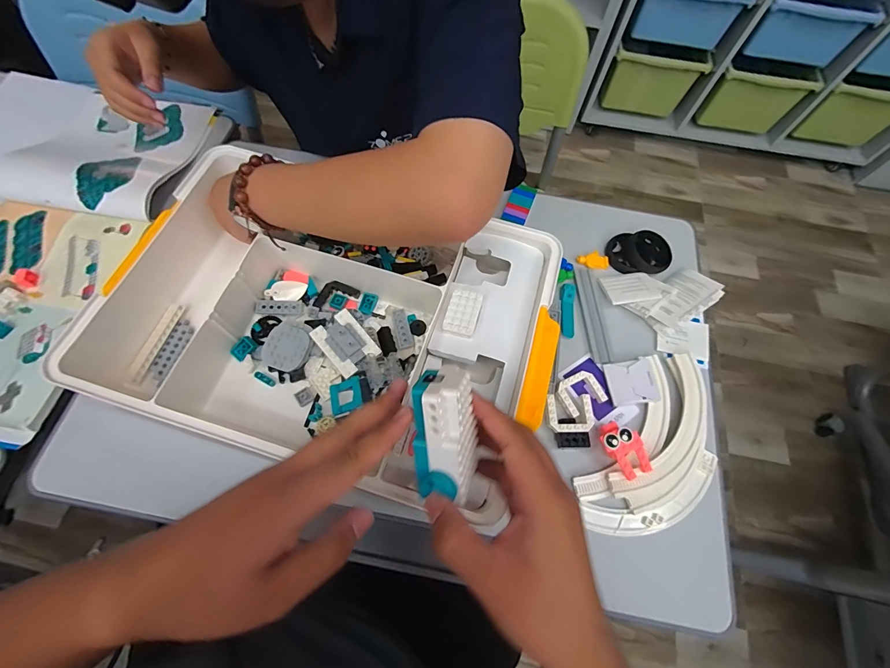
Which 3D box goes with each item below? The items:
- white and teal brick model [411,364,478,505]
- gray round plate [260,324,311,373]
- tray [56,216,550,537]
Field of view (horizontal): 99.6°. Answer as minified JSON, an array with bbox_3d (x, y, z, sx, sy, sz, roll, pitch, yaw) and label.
[{"bbox_3d":[0.001,0.062,0.240,0.040,0.030,0.084,-4,97,-4],"label":"white and teal brick model"},{"bbox_3d":[-0.172,0.015,0.404,0.048,0.007,0.047,21,76,12],"label":"gray round plate"},{"bbox_3d":[-0.111,-0.016,0.407,0.439,0.073,0.299,16,67,4],"label":"tray"}]

